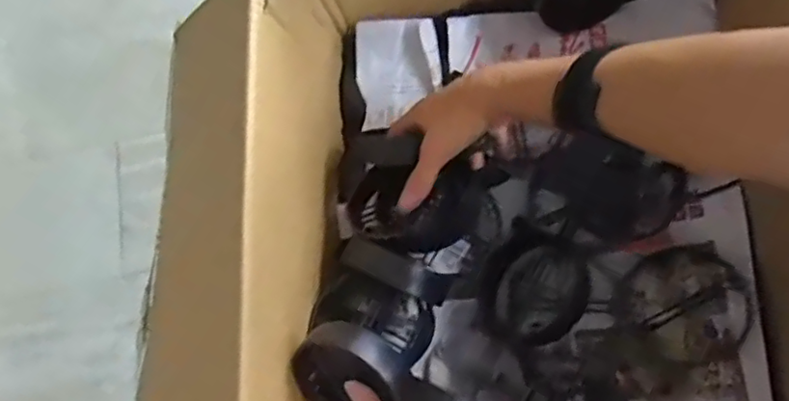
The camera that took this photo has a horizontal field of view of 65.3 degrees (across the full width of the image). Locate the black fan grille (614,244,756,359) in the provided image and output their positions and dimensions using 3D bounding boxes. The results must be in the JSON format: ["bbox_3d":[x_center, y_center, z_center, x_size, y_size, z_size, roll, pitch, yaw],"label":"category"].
[{"bbox_3d":[0.251,0.091,0.537,0.099,0.009,0.094,-9,73,30],"label":"black fan grille"}]

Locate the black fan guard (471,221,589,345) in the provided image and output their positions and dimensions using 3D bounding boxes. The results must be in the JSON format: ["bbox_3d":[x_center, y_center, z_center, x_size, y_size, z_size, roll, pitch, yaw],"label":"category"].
[{"bbox_3d":[0.127,0.082,0.571,0.093,0.030,0.106,28,77,14],"label":"black fan guard"}]

